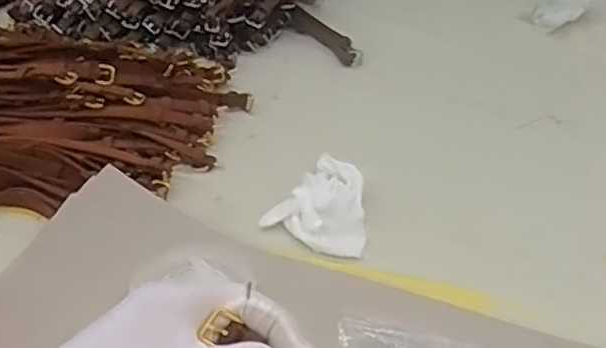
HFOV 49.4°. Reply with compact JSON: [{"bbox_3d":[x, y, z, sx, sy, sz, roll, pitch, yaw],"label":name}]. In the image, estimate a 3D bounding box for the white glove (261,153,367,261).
[{"bbox_3d":[0.030,0.029,0.616,0.090,0.035,0.102,23,46,27],"label":"white glove"}]

